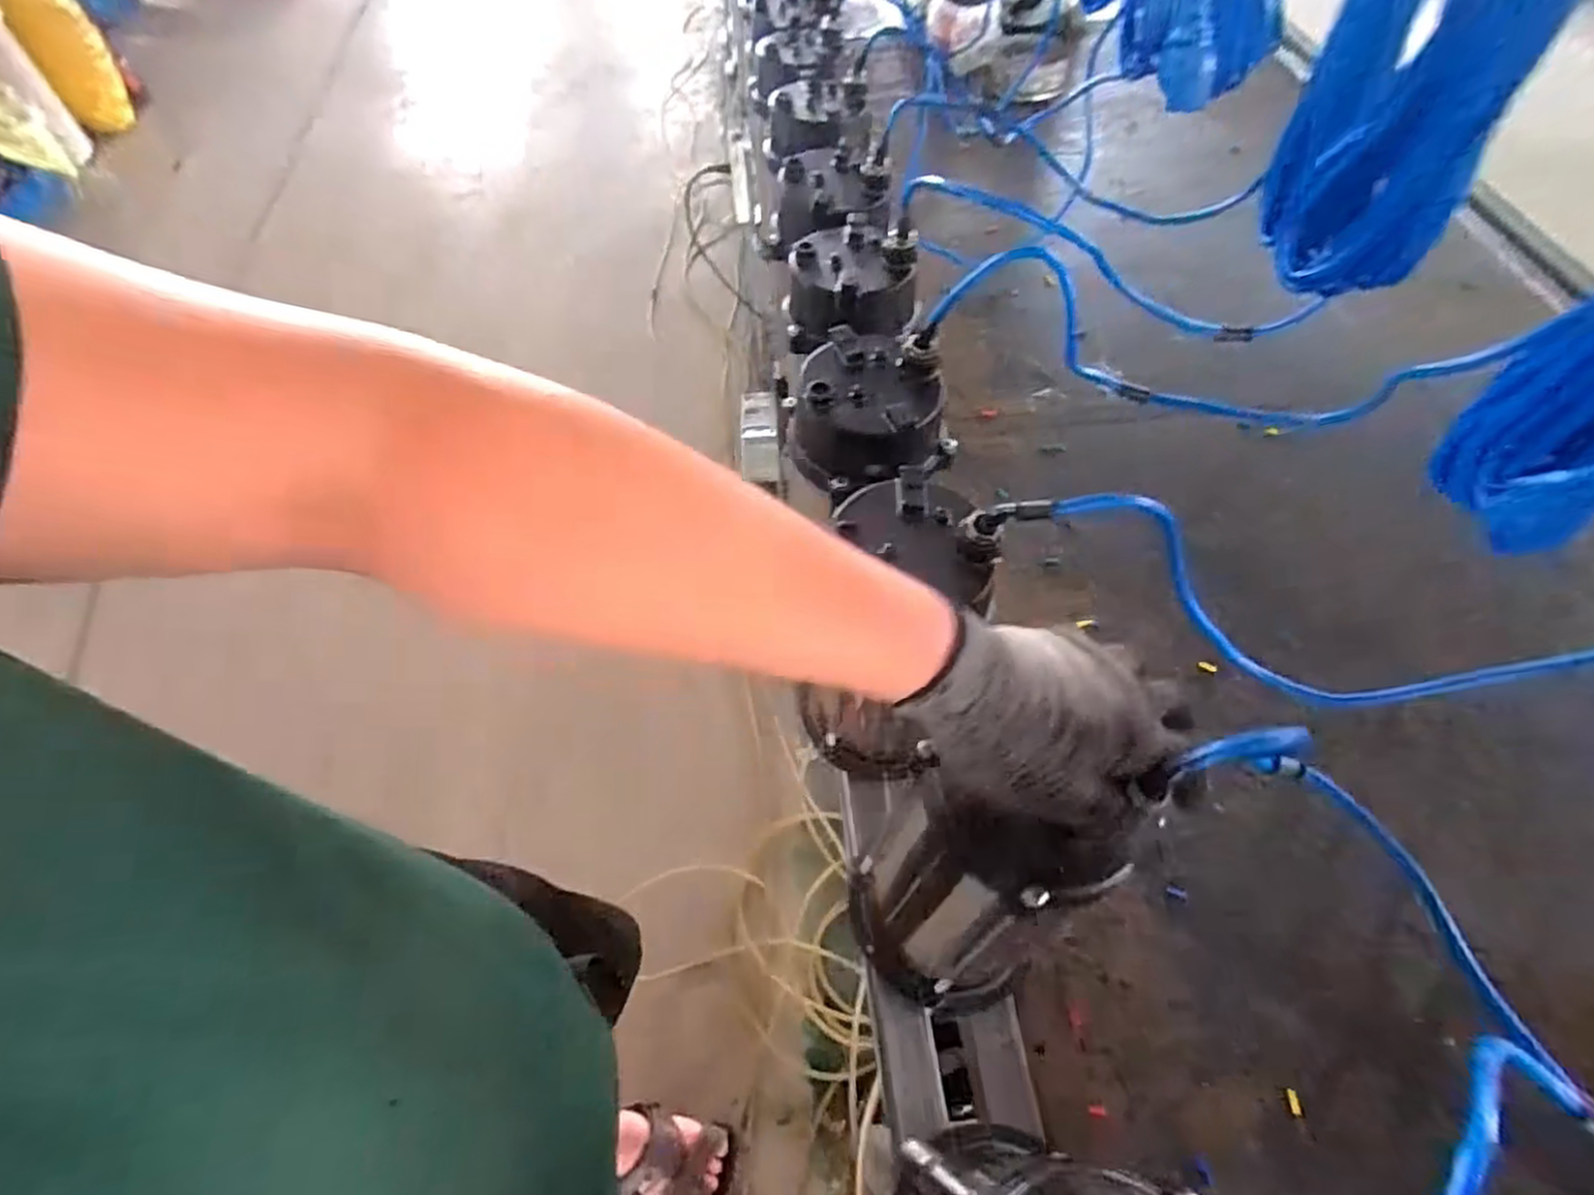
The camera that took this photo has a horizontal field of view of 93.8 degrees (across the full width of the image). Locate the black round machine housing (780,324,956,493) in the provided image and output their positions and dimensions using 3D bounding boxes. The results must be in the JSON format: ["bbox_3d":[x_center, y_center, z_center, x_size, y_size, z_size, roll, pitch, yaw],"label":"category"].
[{"bbox_3d":[0.058,-0.146,0.579,0.123,0.072,0.115,-1,57,1],"label":"black round machine housing"}]

